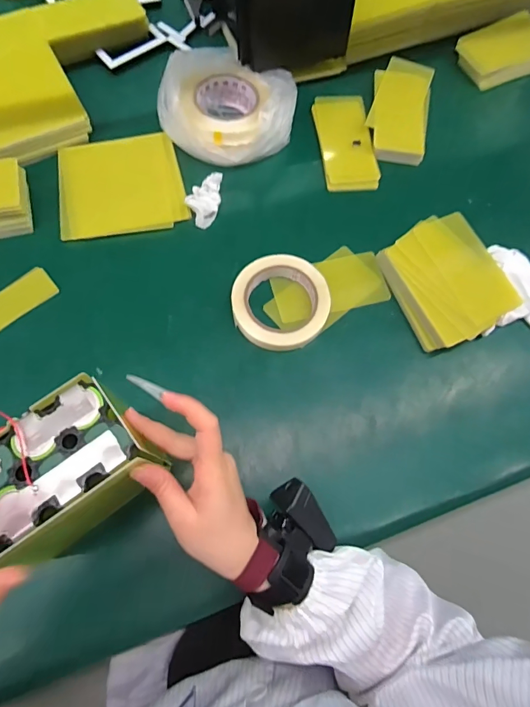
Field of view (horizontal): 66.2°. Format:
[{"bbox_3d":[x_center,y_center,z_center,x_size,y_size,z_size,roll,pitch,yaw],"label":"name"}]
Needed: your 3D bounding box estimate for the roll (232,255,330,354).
[{"bbox_3d":[0.018,-0.056,0.475,0.110,0.029,0.113,1,73,-2],"label":"roll"}]

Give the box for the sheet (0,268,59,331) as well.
[{"bbox_3d":[-0.294,-0.059,0.473,0.099,0.004,0.040,-40,84,-16],"label":"sheet"}]

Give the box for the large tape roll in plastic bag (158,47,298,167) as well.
[{"bbox_3d":[-0.046,-0.330,0.537,0.156,0.061,0.153,1,73,-2],"label":"large tape roll in plastic bag"}]

